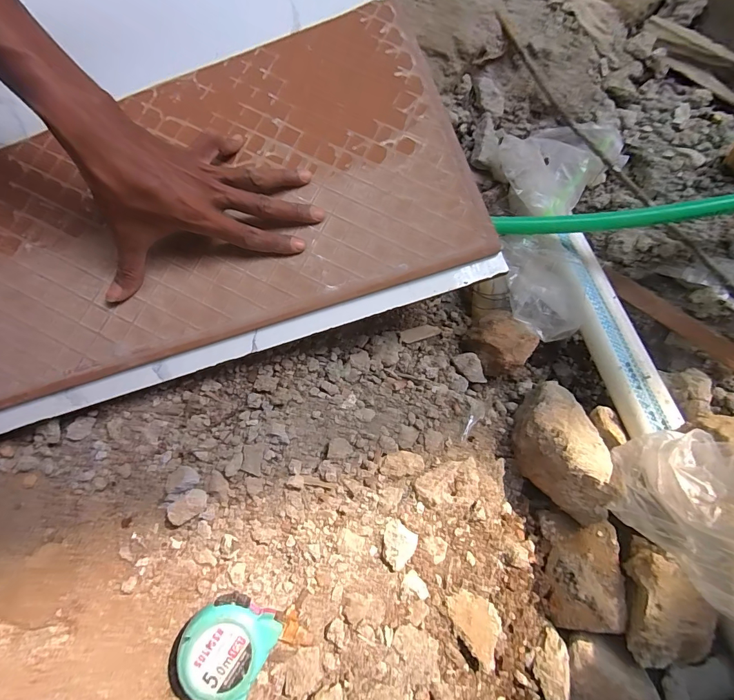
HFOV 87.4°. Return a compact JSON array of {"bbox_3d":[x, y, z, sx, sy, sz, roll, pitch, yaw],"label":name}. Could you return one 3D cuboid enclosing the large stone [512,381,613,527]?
[{"bbox_3d":[0.201,0.101,0.400,0.074,0.079,0.135,10,76,-2],"label":"large stone"}]

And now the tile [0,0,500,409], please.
[{"bbox_3d":[-0.151,-0.139,0.365,0.474,0.011,0.275,-20,81,-4],"label":"tile"}]

